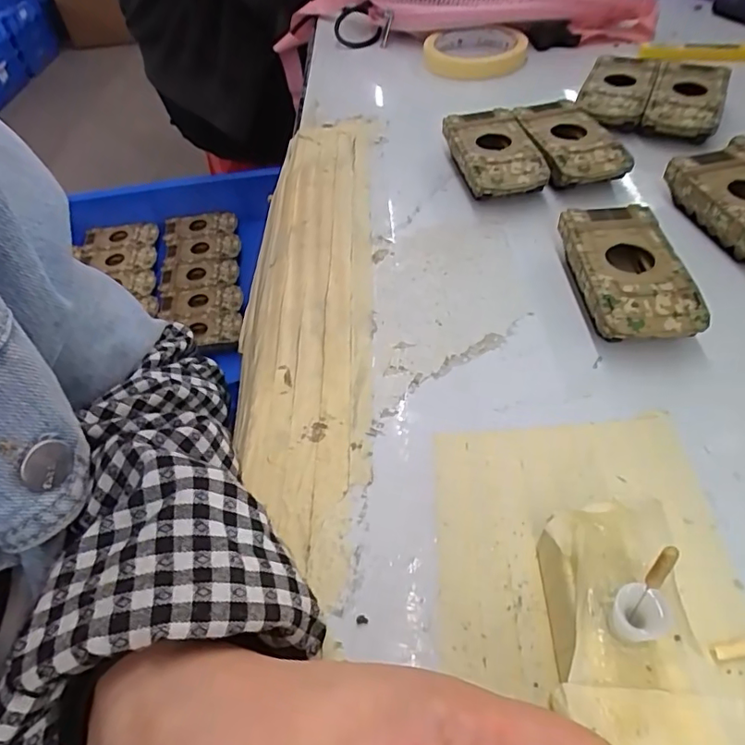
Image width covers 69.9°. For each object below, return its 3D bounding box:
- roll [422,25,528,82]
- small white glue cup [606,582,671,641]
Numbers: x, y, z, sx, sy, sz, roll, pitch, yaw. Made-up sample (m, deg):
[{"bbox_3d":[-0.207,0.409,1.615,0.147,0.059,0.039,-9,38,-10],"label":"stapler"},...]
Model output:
[{"bbox_3d":[0.096,-0.300,0.502,0.090,0.024,0.088,-2,49,3],"label":"roll"},{"bbox_3d":[0.076,0.069,0.153,0.015,0.016,0.014,-3,49,3],"label":"small white glue cup"}]

